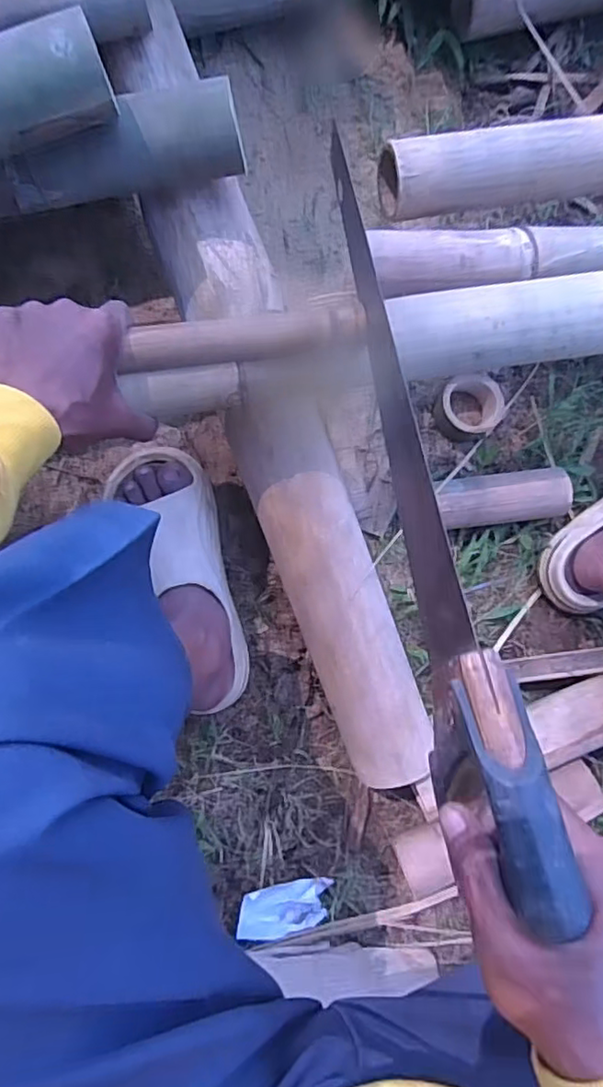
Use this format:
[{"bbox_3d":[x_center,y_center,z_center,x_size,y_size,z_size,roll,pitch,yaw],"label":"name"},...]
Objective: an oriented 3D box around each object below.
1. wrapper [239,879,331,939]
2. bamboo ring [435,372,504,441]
[{"bbox_3d":[-0.017,0.380,0.622,0.098,0.015,0.052,0,86,-20],"label":"wrapper"},{"bbox_3d":[0.180,-0.145,0.644,0.070,0.035,0.067,0,85,-5],"label":"bamboo ring"}]

